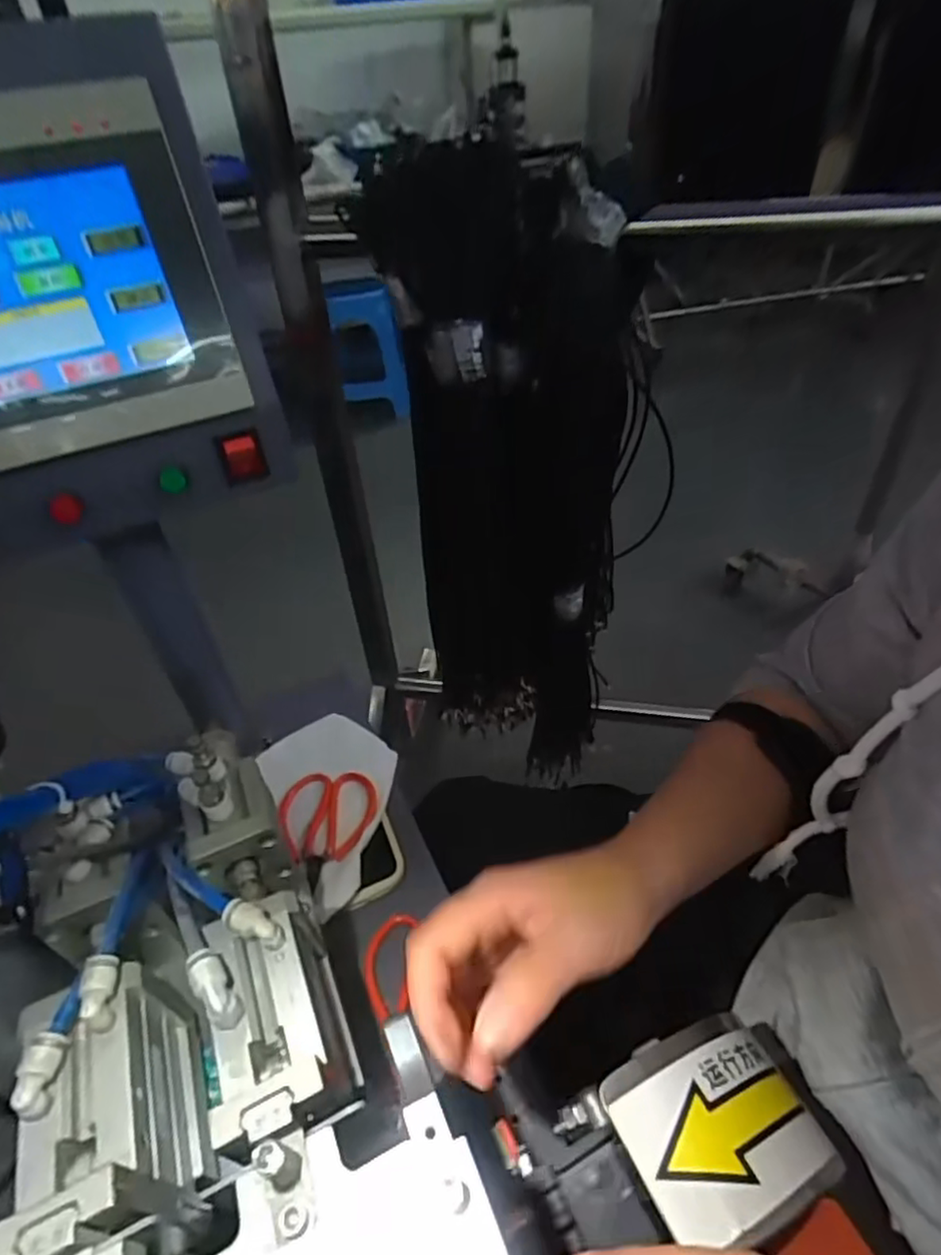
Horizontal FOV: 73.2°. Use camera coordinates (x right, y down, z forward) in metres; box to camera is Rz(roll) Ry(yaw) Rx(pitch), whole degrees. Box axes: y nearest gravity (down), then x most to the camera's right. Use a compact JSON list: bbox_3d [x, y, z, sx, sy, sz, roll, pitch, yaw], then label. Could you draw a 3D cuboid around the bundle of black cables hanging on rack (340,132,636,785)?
[{"bbox_3d":[0.056,-0.124,0.829,0.264,0.773,0.180,-2,42,3],"label":"bundle of black cables hanging on rack"}]

